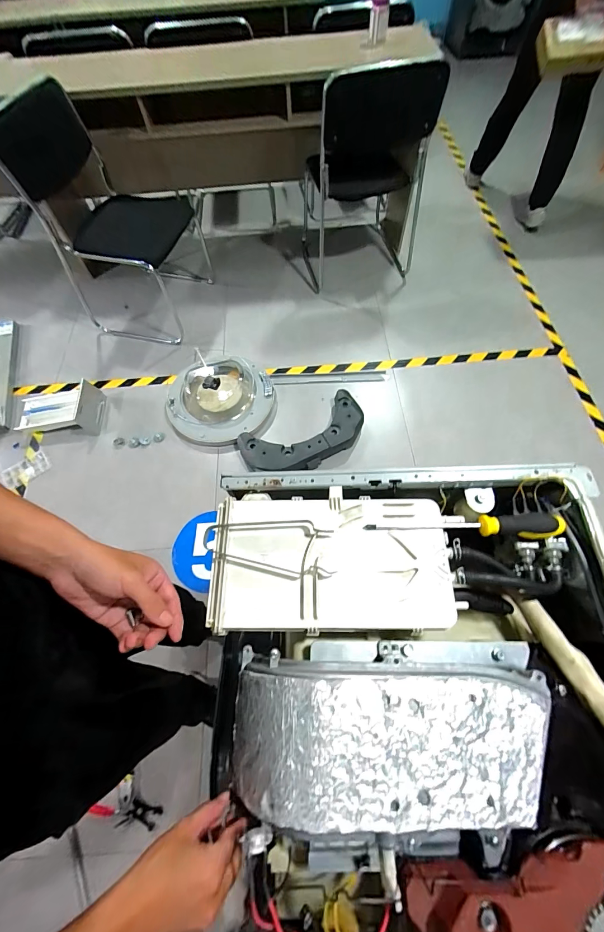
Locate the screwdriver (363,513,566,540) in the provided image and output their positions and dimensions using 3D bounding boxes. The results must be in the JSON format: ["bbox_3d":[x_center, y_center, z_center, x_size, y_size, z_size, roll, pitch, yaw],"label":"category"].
[{"bbox_3d":[0.202,0.072,0.427,0.234,0.029,0.026,2,64,3],"label":"screwdriver"}]

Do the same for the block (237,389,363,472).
[{"bbox_3d":[0.012,-0.111,1.226,0.459,0.049,0.219,-22,65,-9],"label":"block"}]

